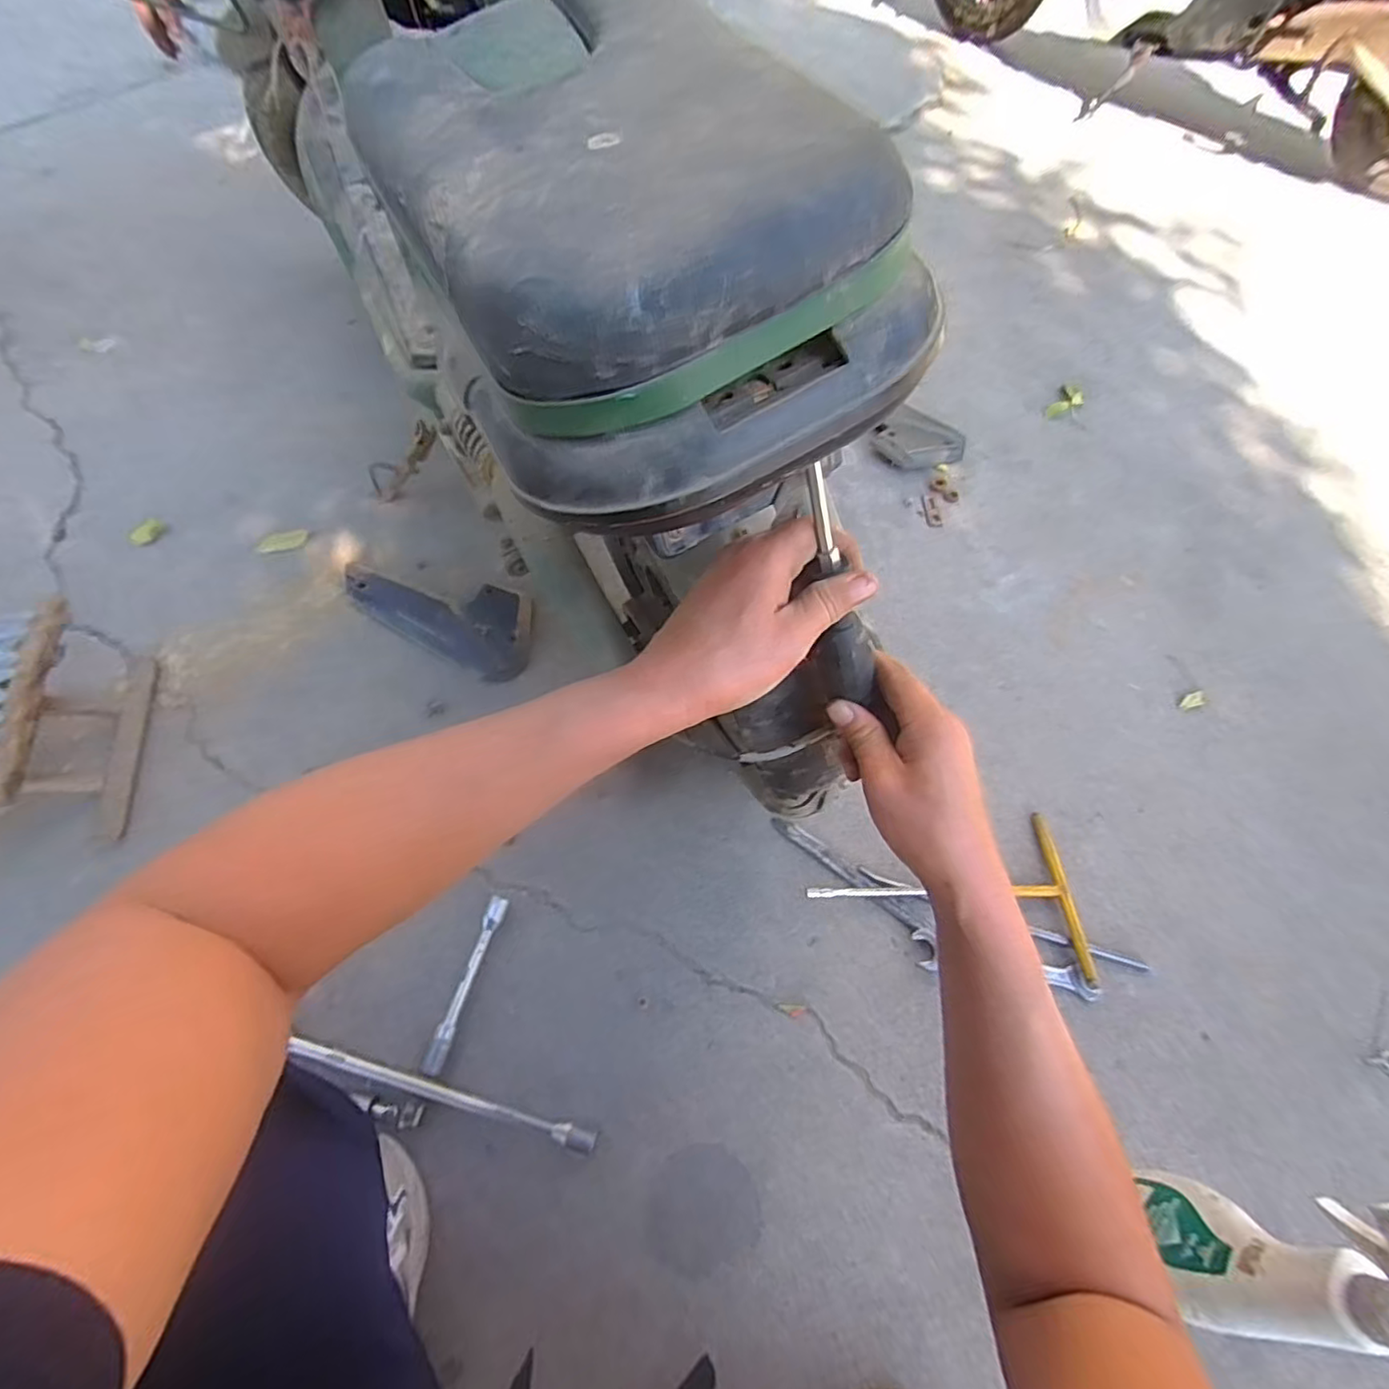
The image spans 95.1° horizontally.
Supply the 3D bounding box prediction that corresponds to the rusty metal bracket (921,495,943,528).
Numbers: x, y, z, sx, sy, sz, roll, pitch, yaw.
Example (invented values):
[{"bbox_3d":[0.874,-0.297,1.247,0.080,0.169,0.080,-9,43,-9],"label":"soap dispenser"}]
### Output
[{"bbox_3d":[0.371,-0.287,0.993,0.025,0.006,0.066,-1,65,-2],"label":"rusty metal bracket"}]

